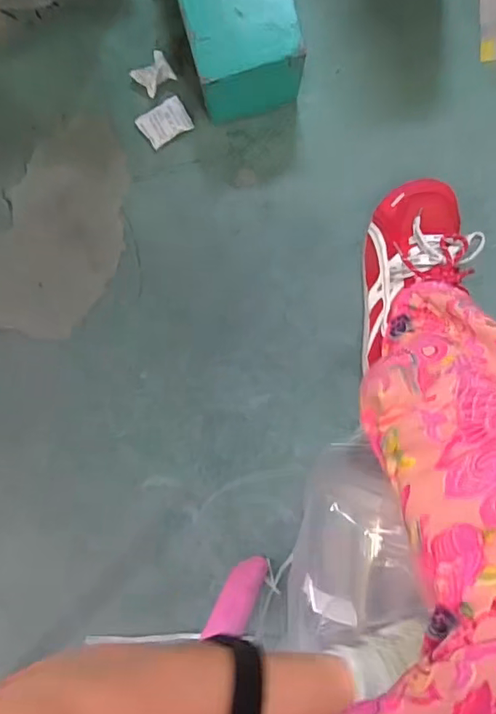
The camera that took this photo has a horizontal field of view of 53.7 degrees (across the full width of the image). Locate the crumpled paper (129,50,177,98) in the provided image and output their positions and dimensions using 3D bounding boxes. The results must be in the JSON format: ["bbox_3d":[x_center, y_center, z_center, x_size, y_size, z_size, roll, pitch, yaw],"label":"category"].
[{"bbox_3d":[-0.101,-0.307,0.533,0.041,0.016,0.035,-43,96,6],"label":"crumpled paper"}]

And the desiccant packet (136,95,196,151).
[{"bbox_3d":[-0.092,-0.260,0.546,0.053,0.007,0.038,-32,97,4],"label":"desiccant packet"}]

